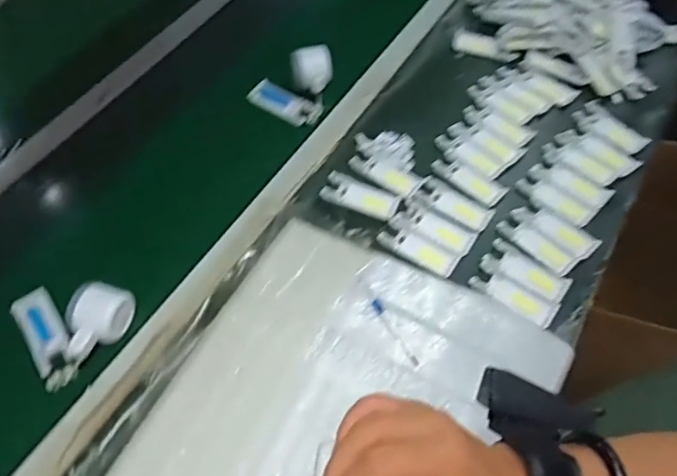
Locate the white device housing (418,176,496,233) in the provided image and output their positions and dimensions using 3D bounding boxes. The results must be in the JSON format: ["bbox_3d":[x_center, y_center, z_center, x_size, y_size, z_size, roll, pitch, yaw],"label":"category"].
[{"bbox_3d":[0.162,-0.047,0.717,0.103,0.010,0.042,30,62,15],"label":"white device housing"}]

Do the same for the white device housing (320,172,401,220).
[{"bbox_3d":[0.032,-0.058,0.725,0.107,0.012,0.043,21,60,9],"label":"white device housing"}]

